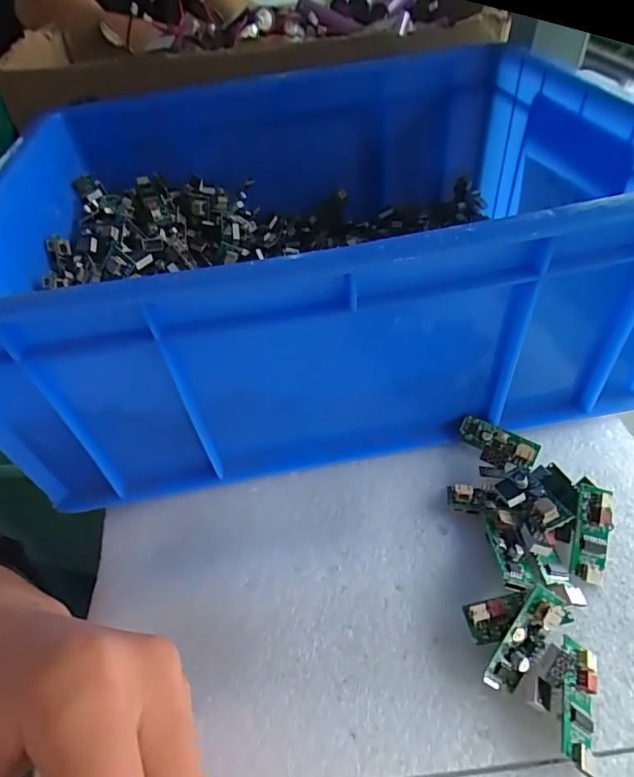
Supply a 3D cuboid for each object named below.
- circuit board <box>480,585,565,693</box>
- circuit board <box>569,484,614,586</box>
[{"bbox_3d":[0.075,0.092,0.172,0.011,0.009,0.039,33,87,31],"label":"circuit board"},{"bbox_3d":[0.115,0.061,0.199,0.013,0.005,0.039,11,76,16],"label":"circuit board"}]

